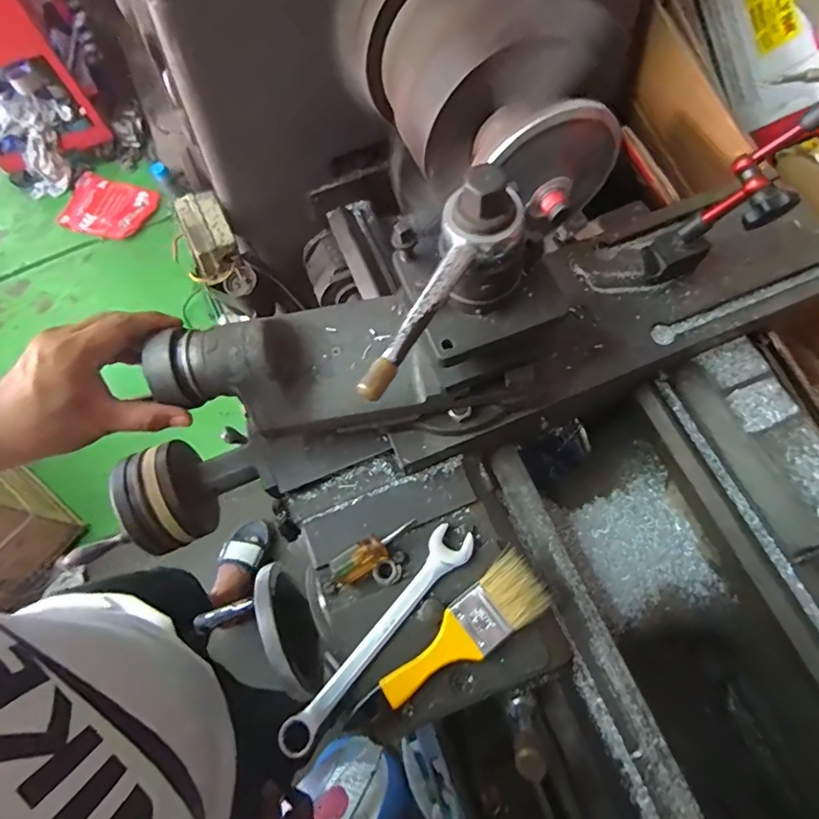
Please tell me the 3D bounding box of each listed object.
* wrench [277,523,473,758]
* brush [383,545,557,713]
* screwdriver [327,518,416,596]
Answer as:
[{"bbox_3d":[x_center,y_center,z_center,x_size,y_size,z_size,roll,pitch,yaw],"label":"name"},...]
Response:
[{"bbox_3d":[-0.025,0.194,0.426,0.035,0.007,0.221,37,75,15],"label":"wrench"},{"bbox_3d":[0.045,0.187,0.416,0.153,0.020,0.052,-37,72,-11],"label":"brush"},{"bbox_3d":[-0.036,0.129,0.447,0.096,0.017,0.025,-34,71,-10],"label":"screwdriver"}]

